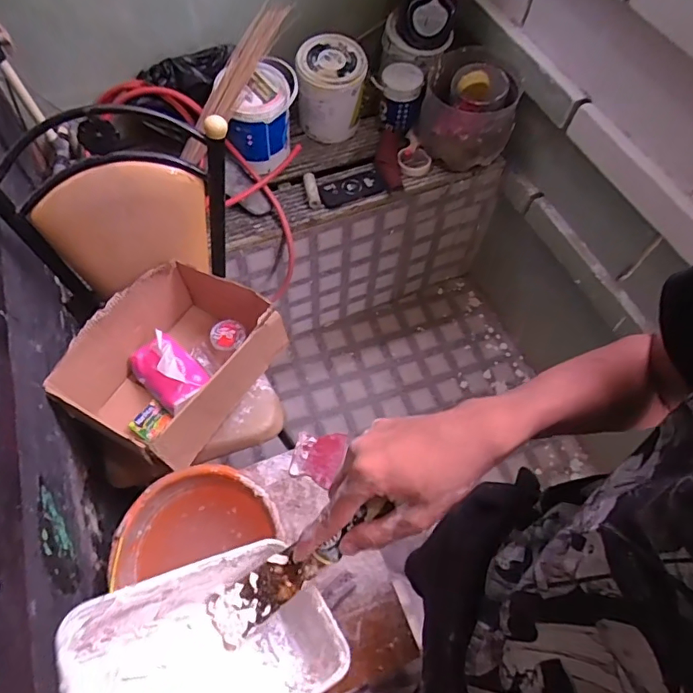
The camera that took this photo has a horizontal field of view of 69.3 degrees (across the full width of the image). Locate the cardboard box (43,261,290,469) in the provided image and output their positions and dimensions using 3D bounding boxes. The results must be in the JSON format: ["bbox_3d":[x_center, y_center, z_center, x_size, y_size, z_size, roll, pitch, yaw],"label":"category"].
[{"bbox_3d":[-0.337,0.036,1.018,0.291,0.185,0.359,30,64,14],"label":"cardboard box"}]

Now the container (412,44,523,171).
[{"bbox_3d":[0.316,-0.608,1.329,0.242,0.213,0.195,14,61,6],"label":"container"}]

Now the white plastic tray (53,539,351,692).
[{"bbox_3d":[-0.092,0.206,0.335,0.173,0.049,0.114,-1,36,-42],"label":"white plastic tray"}]

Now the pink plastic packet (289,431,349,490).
[{"bbox_3d":[-0.060,0.234,1.094,0.104,0.016,0.122,21,61,2],"label":"pink plastic packet"}]

